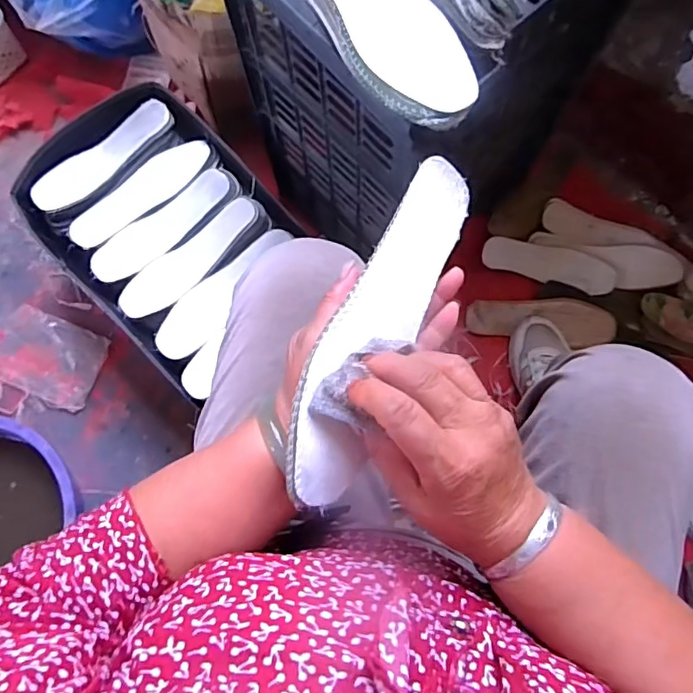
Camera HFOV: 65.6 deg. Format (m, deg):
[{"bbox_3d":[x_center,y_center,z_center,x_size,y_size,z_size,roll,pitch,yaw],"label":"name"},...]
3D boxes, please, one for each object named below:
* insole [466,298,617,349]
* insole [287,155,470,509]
[{"bbox_3d":[0.313,-0.043,0.862,0.232,0.017,0.075,9,87,1],"label":"insole"},{"bbox_3d":[0.020,-0.014,0.333,0.061,0.006,0.227,30,80,-37],"label":"insole"}]

